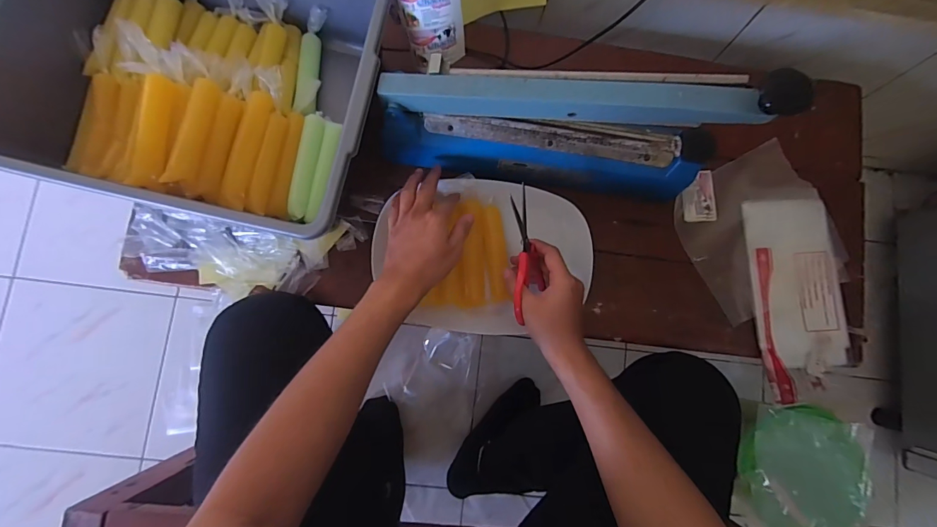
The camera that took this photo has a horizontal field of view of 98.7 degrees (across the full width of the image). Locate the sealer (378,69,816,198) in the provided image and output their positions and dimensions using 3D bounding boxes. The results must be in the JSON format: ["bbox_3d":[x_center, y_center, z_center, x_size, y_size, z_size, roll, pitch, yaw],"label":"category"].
[{"bbox_3d":[0.100,-0.154,0.444,0.396,0.170,0.087,6,83,-3],"label":"sealer"}]

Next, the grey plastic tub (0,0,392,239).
[{"bbox_3d":[-0.309,-0.212,0.471,0.406,0.115,0.300,13,83,-2],"label":"grey plastic tub"}]

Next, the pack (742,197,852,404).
[{"bbox_3d":[0.450,0.042,0.545,0.116,0.023,0.262,-3,84,-3],"label":"pack"}]

